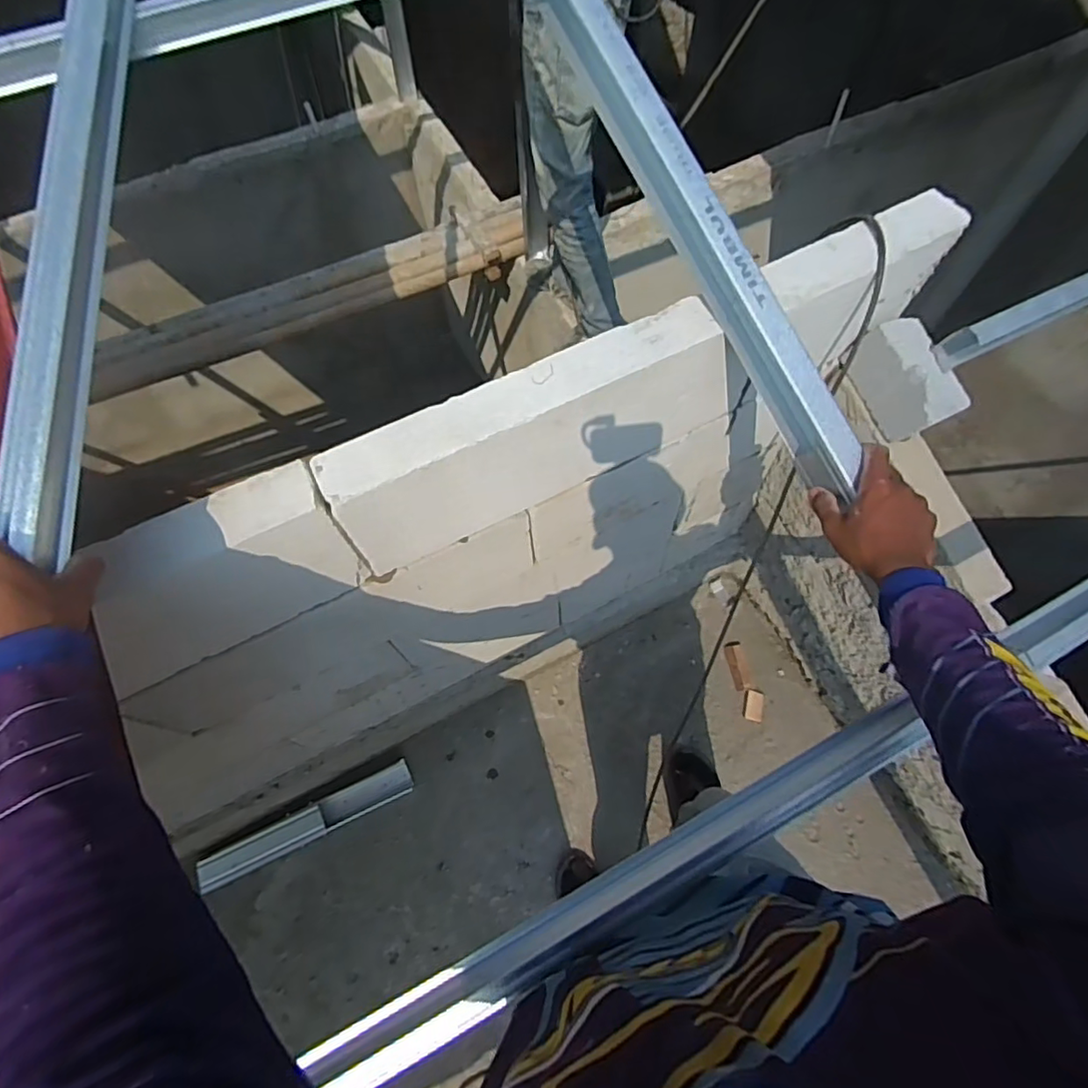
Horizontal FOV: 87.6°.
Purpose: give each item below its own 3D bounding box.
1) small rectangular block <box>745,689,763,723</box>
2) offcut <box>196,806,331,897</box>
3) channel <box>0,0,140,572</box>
[{"bbox_3d":[0.552,0.423,1.488,0.043,0.012,0.078,13,65,7],"label":"small rectangular block"},{"bbox_3d":[-0.657,0.713,1.336,0.266,0.015,0.074,-20,77,-23],"label":"offcut"},{"bbox_3d":[-0.414,-0.421,0.522,0.042,0.051,0.877,-3,79,-1],"label":"channel"}]

